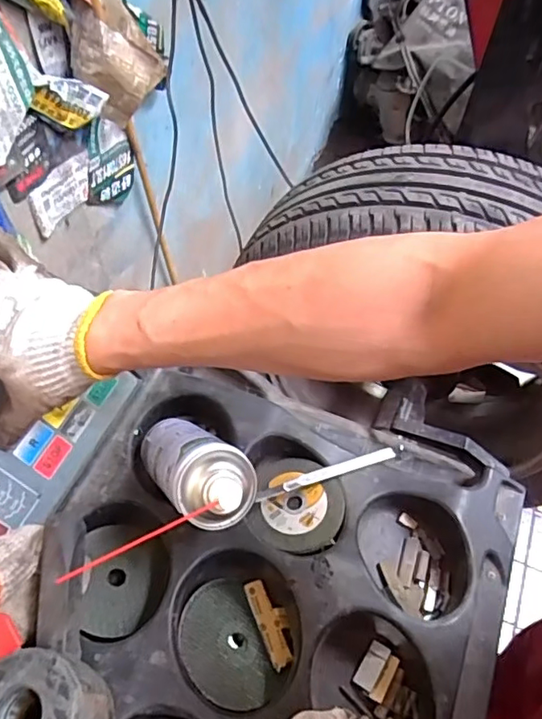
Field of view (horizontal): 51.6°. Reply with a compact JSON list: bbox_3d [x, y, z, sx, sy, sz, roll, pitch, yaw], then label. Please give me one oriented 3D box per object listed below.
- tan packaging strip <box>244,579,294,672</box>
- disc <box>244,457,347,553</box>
[{"bbox_3d":[0.001,0.230,0.493,0.026,0.009,0.073,-18,57,-13],"label":"tan packaging strip"},{"bbox_3d":[0.026,0.142,0.551,0.089,0.014,0.093,0,55,0],"label":"disc"}]

